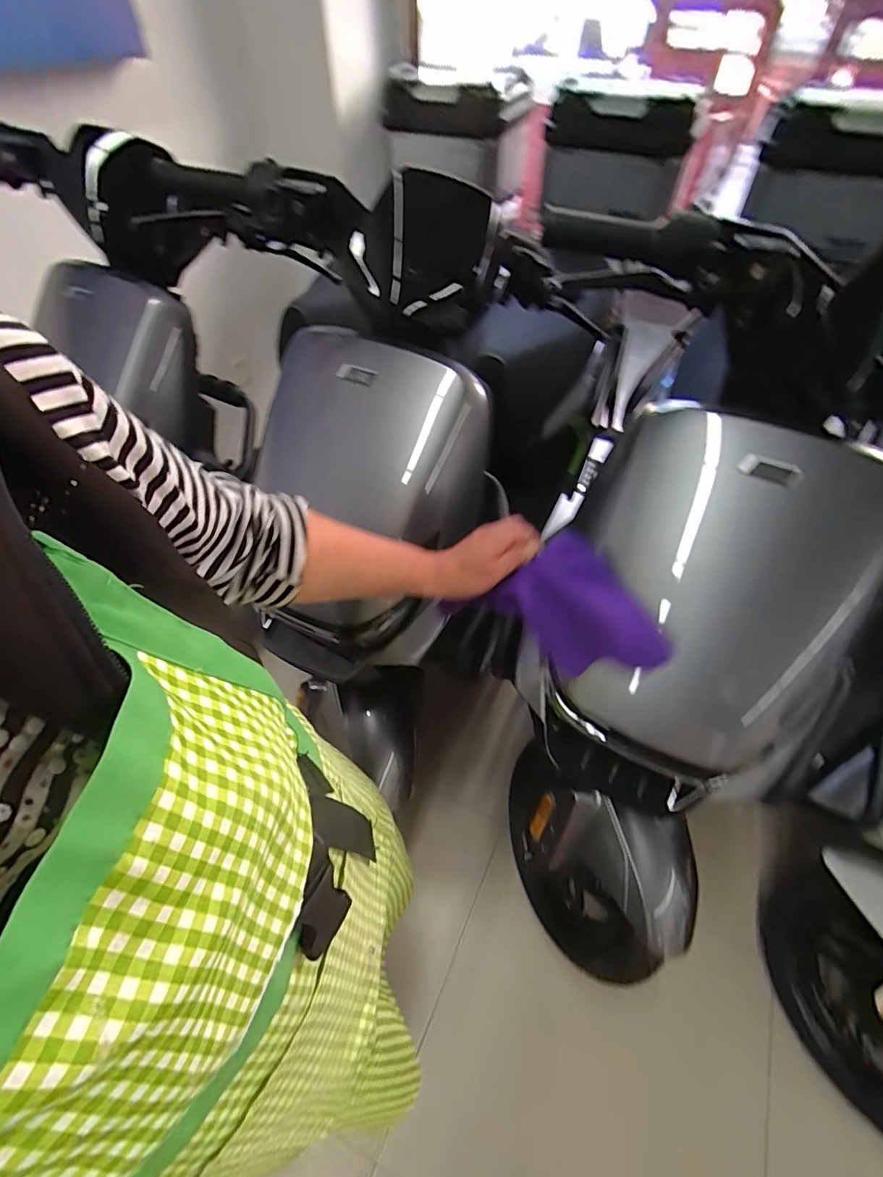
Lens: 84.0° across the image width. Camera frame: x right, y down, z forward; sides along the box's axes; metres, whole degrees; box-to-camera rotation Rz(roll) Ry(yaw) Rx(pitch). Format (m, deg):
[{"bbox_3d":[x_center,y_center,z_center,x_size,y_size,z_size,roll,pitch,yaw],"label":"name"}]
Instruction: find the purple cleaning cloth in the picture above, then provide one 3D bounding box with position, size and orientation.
[{"bbox_3d":[0.140,0.020,0.554,0.231,0.108,0.119,21,53,17],"label":"purple cleaning cloth"}]

